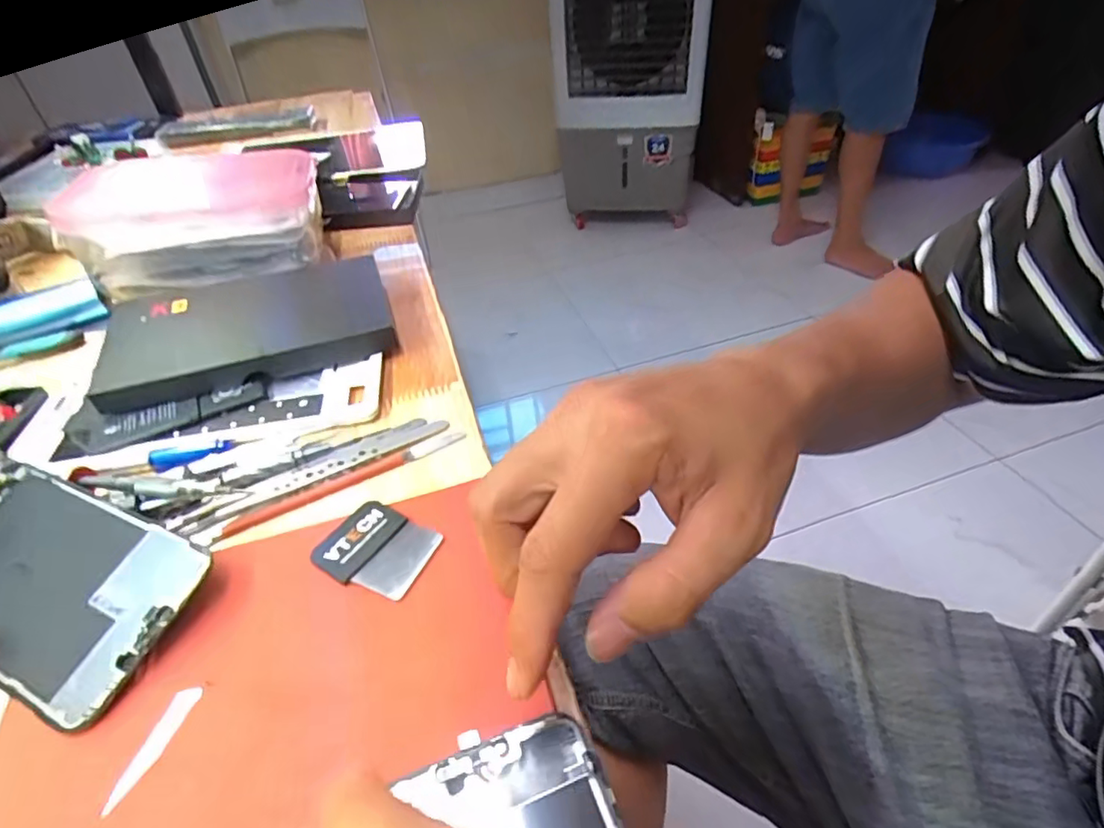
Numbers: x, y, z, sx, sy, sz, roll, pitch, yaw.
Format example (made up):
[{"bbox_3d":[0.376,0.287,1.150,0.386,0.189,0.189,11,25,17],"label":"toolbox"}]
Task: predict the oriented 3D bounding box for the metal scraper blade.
[{"bbox_3d":[-0.079,0.060,0.258,0.049,0.004,0.039,20,45,21],"label":"metal scraper blade"}]

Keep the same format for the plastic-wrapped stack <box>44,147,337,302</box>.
[{"bbox_3d":[-0.271,-0.153,0.439,0.183,0.066,0.123,-14,43,-16],"label":"plastic-wrapped stack"}]

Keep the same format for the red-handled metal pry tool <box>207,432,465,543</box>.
[{"bbox_3d":[-0.107,0.035,0.298,0.129,0.007,0.009,-20,45,-21],"label":"red-handled metal pry tool"}]

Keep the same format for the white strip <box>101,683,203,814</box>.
[{"bbox_3d":[-0.139,0.116,0.201,0.008,0.004,0.041,9,42,10],"label":"white strip"}]

